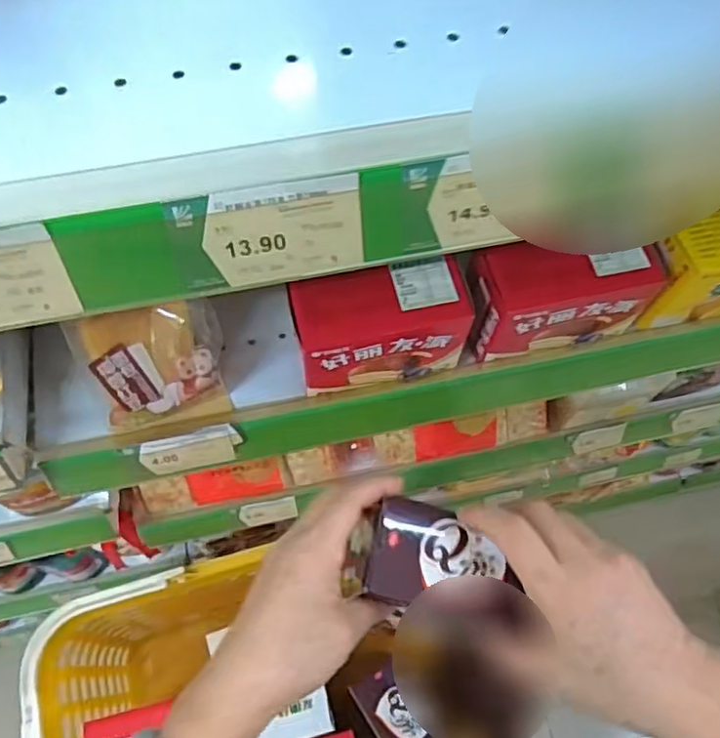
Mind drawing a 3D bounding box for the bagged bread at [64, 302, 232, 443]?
[{"bbox_3d":[-0.130,-0.001,0.414,0.084,0.073,0.057,-15,67,-9],"label":"bagged bread"}]

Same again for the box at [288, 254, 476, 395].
[{"bbox_3d":[0.009,-0.028,0.418,0.110,0.070,0.056,-12,67,-8],"label":"box"}]

